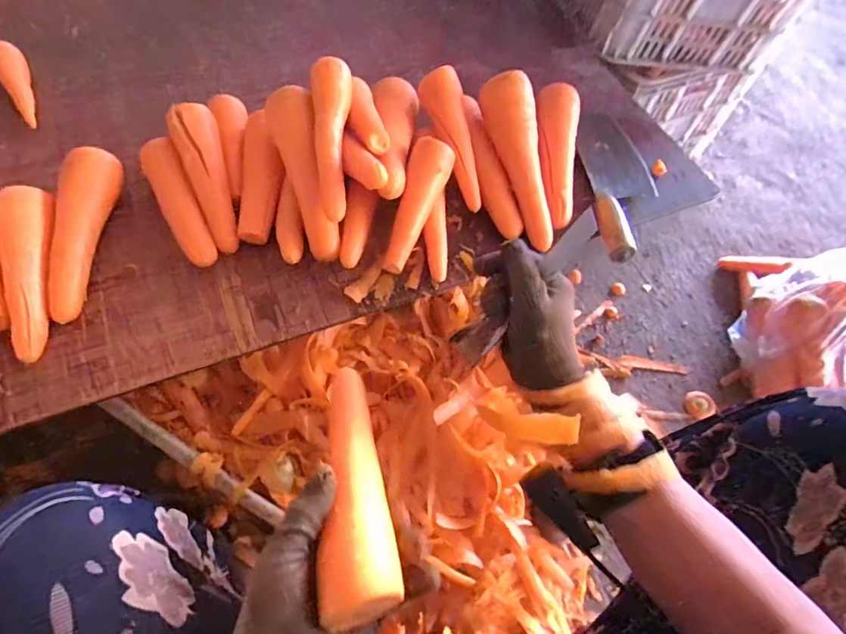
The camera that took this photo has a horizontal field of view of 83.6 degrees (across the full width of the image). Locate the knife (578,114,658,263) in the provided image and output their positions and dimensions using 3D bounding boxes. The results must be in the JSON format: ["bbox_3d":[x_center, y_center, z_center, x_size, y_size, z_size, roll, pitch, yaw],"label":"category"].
[{"bbox_3d":[0.254,-0.176,0.607,0.093,0.031,0.247,1,62,-3],"label":"knife"}]

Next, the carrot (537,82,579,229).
[{"bbox_3d":[0.170,-0.205,0.599,0.053,0.051,0.209,7,61,0],"label":"carrot"}]

